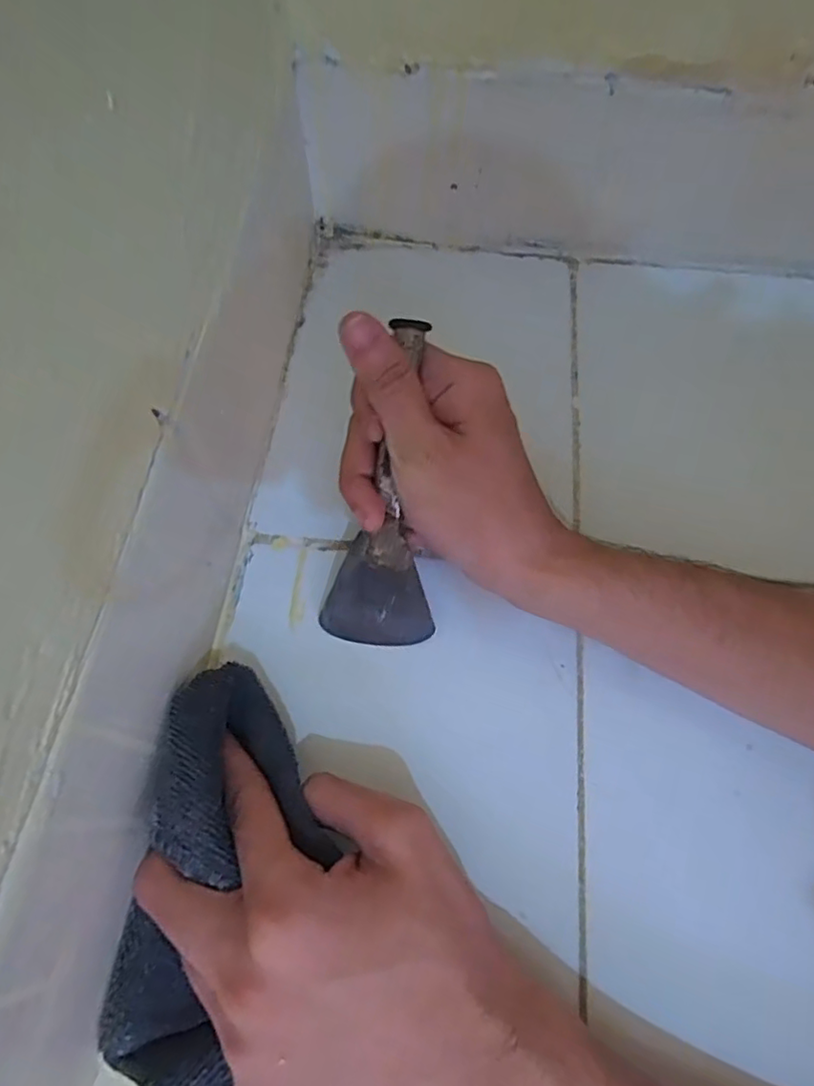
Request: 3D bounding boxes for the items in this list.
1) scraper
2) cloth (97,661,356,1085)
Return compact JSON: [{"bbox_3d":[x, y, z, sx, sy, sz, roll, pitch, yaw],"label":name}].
[{"bbox_3d":[-0.006,-0.022,0.272,0.048,0.013,0.143,9,105,3],"label":"scraper"},{"bbox_3d":[-0.050,0.158,0.217,0.108,0.036,0.228,-13,75,-7],"label":"cloth"}]

